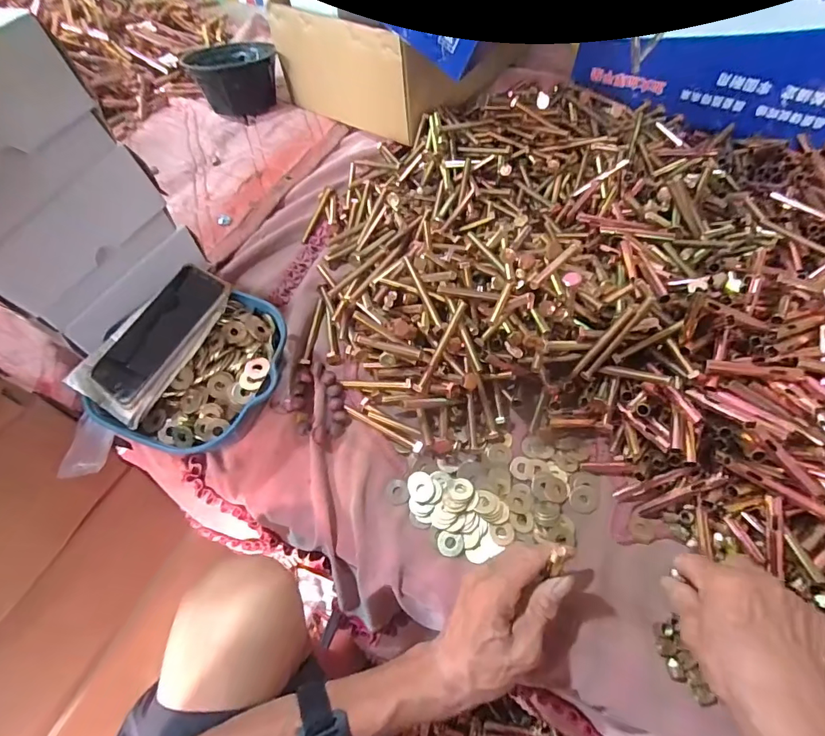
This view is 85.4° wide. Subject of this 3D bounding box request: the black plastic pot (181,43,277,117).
[{"bbox_3d":[-0.316,-0.530,0.808,0.154,0.079,0.132,-31,63,-13],"label":"black plastic pot"}]

